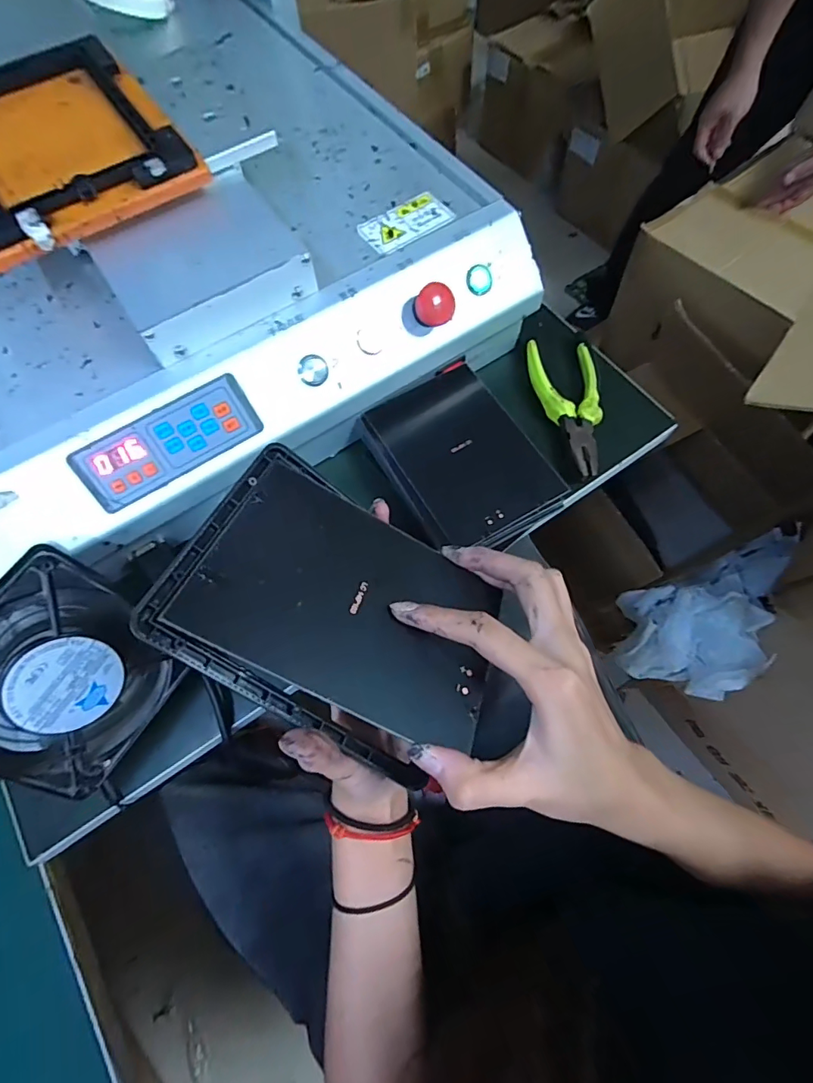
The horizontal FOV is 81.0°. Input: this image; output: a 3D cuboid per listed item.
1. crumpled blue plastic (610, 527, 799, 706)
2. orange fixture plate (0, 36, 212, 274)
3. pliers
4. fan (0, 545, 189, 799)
[{"bbox_3d":[0.377,0.093,0.566,0.242,0.092,0.142,-19,69,-6],"label":"crumpled blue plastic"},{"bbox_3d":[-0.244,-0.278,0.329,0.148,0.018,0.184,-33,71,-11],"label":"orange fixture plate"},{"bbox_3d":[0.144,-0.117,0.422,0.054,0.022,0.135,-4,68,0],"label":"pliers"},{"bbox_3d":[-0.220,0.083,0.303,0.046,0.122,0.120,16,64,49],"label":"fan"}]

